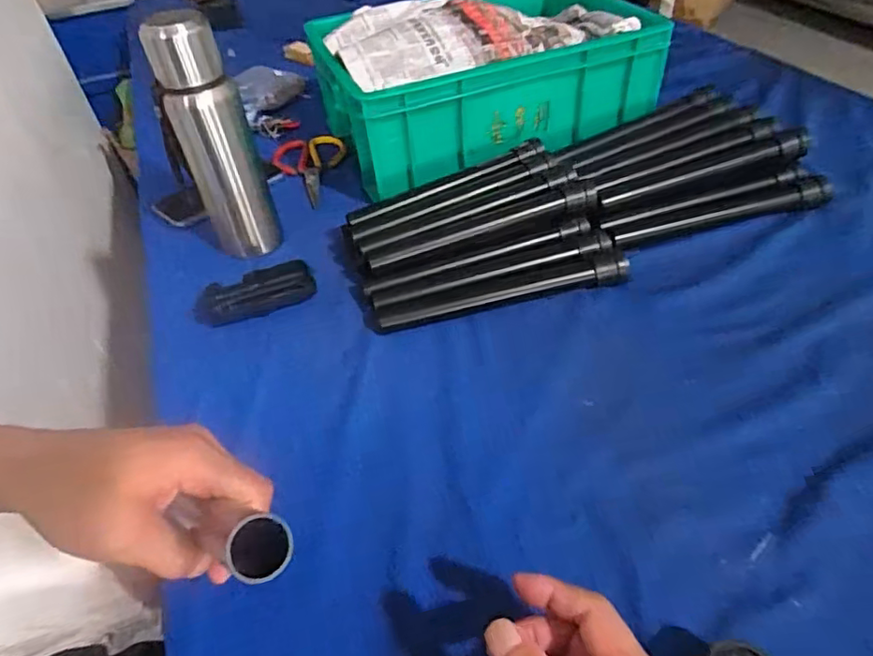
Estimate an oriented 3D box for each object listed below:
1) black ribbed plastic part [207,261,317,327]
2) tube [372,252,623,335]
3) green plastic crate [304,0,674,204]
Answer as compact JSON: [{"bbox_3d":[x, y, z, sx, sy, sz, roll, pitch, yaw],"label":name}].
[{"bbox_3d":[-0.184,-0.038,0.600,0.109,0.022,0.051,-15,45,-9],"label":"black ribbed plastic part"},{"bbox_3d":[0.064,-0.036,0.564,0.249,0.026,0.029,-11,44,-5],"label":"tube"},{"bbox_3d":[0.055,-0.350,0.773,0.401,0.133,0.287,-19,45,-13],"label":"green plastic crate"}]

